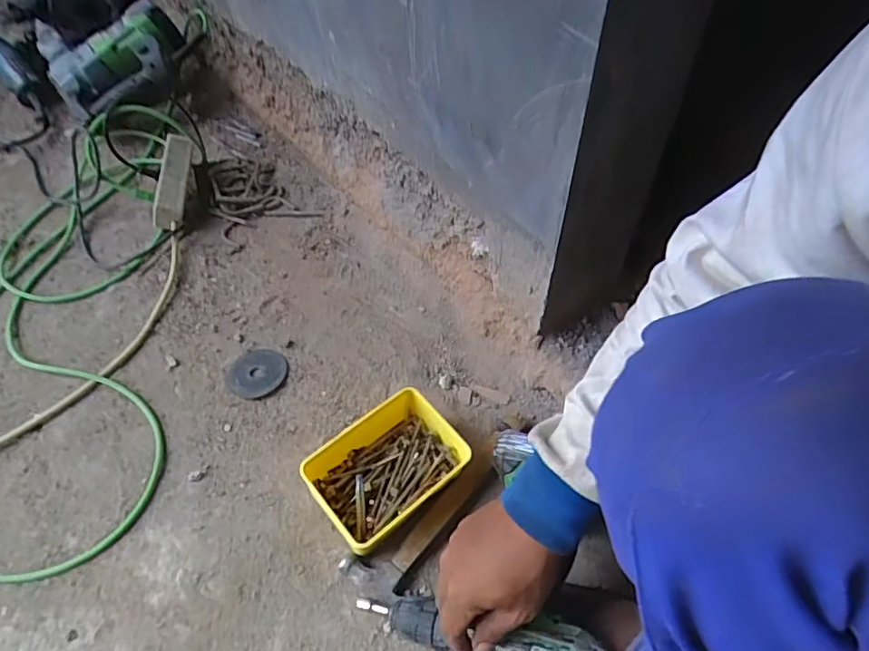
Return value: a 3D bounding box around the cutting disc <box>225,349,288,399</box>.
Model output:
[{"bbox_3d":[-0.234,0.060,0.735,0.075,0.007,0.074,-1,53,1],"label":"cutting disc"}]

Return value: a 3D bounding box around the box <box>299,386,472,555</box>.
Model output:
[{"bbox_3d":[-0.050,0.159,0.614,0.163,0.069,0.124,-31,57,-19],"label":"box"}]

